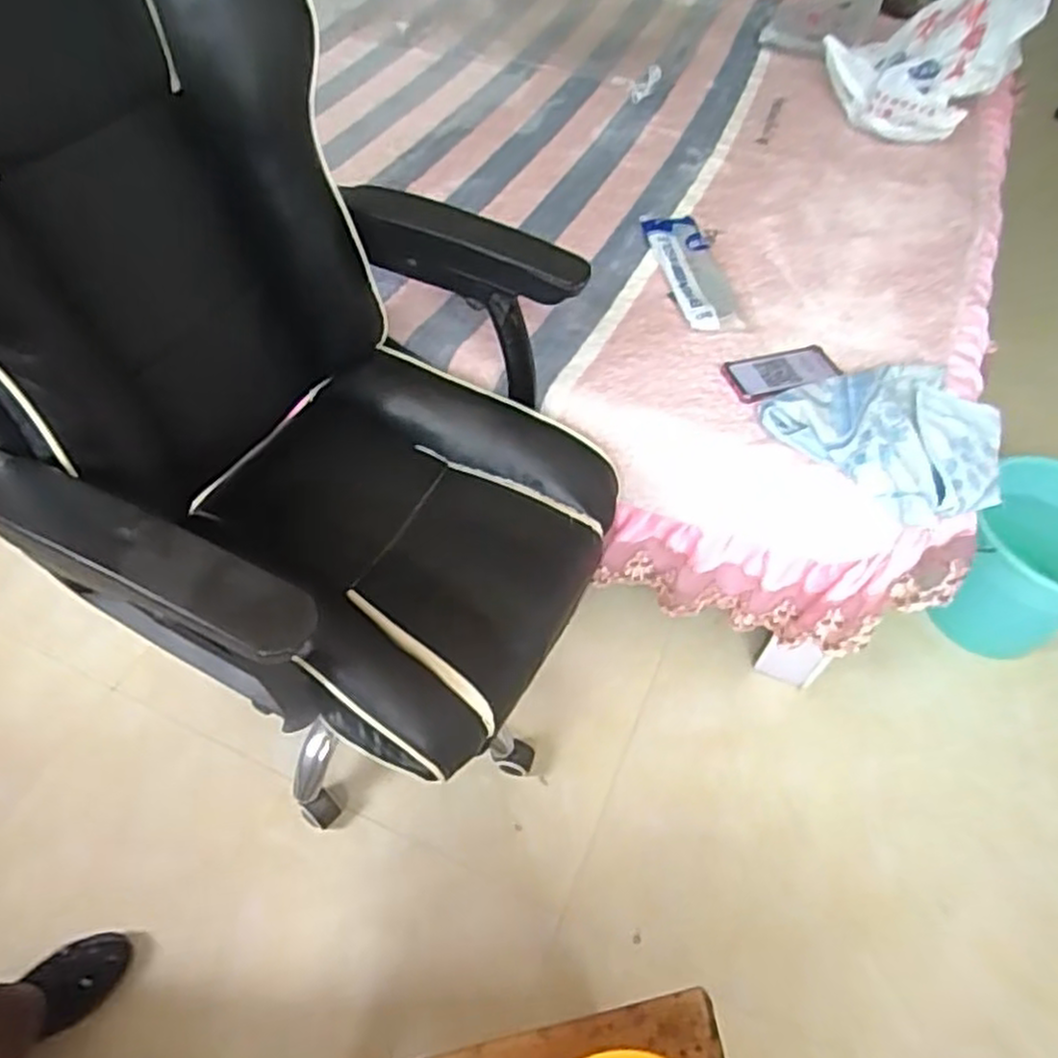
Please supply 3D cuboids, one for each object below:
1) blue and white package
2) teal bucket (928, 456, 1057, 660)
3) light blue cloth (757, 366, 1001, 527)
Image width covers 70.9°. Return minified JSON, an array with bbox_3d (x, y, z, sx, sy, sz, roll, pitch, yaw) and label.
[{"bbox_3d":[0.272,-0.438,1.239,0.099,0.029,0.328,-5,54,-8],"label":"blue and white package"},{"bbox_3d":[0.881,0.077,1.307,0.247,0.297,0.257,2,53,-2],"label":"teal bucket"},{"bbox_3d":[0.509,-0.129,1.001,0.318,0.046,0.262,-19,57,-17],"label":"light blue cloth"}]

